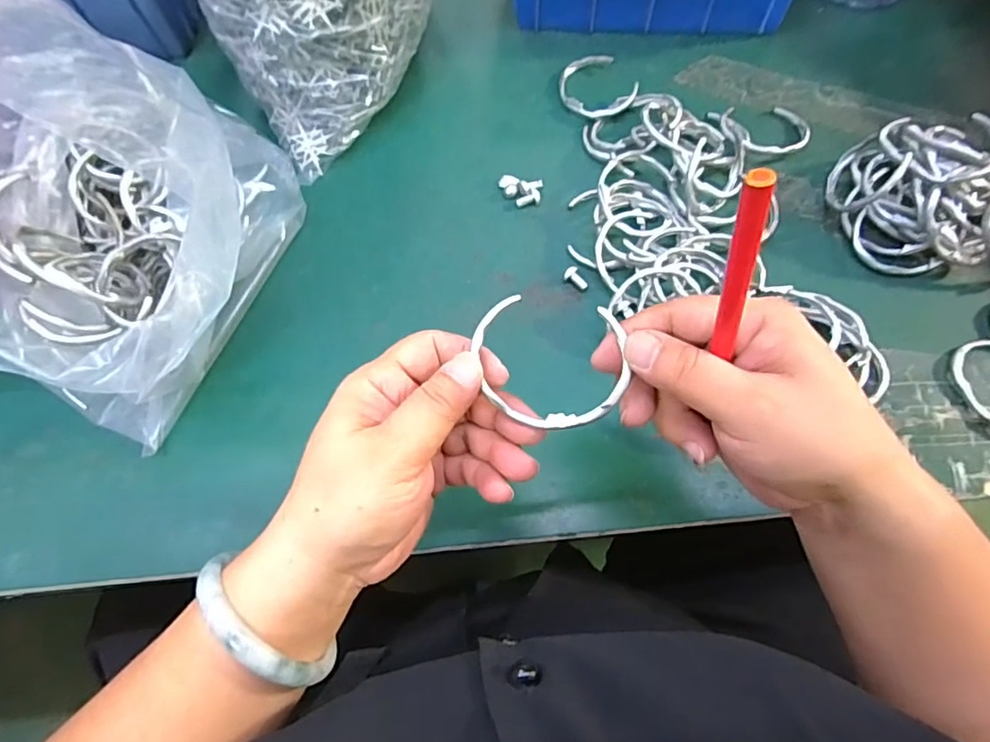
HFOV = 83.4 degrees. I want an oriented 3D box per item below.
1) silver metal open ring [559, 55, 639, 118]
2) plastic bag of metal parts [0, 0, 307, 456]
[{"bbox_3d":[0.080,-0.230,0.445,0.055,0.014,0.068,-26,70,-9],"label":"silver metal open ring"},{"bbox_3d":[-0.224,-0.096,0.323,0.142,0.150,0.232,12,69,5],"label":"plastic bag of metal parts"}]

